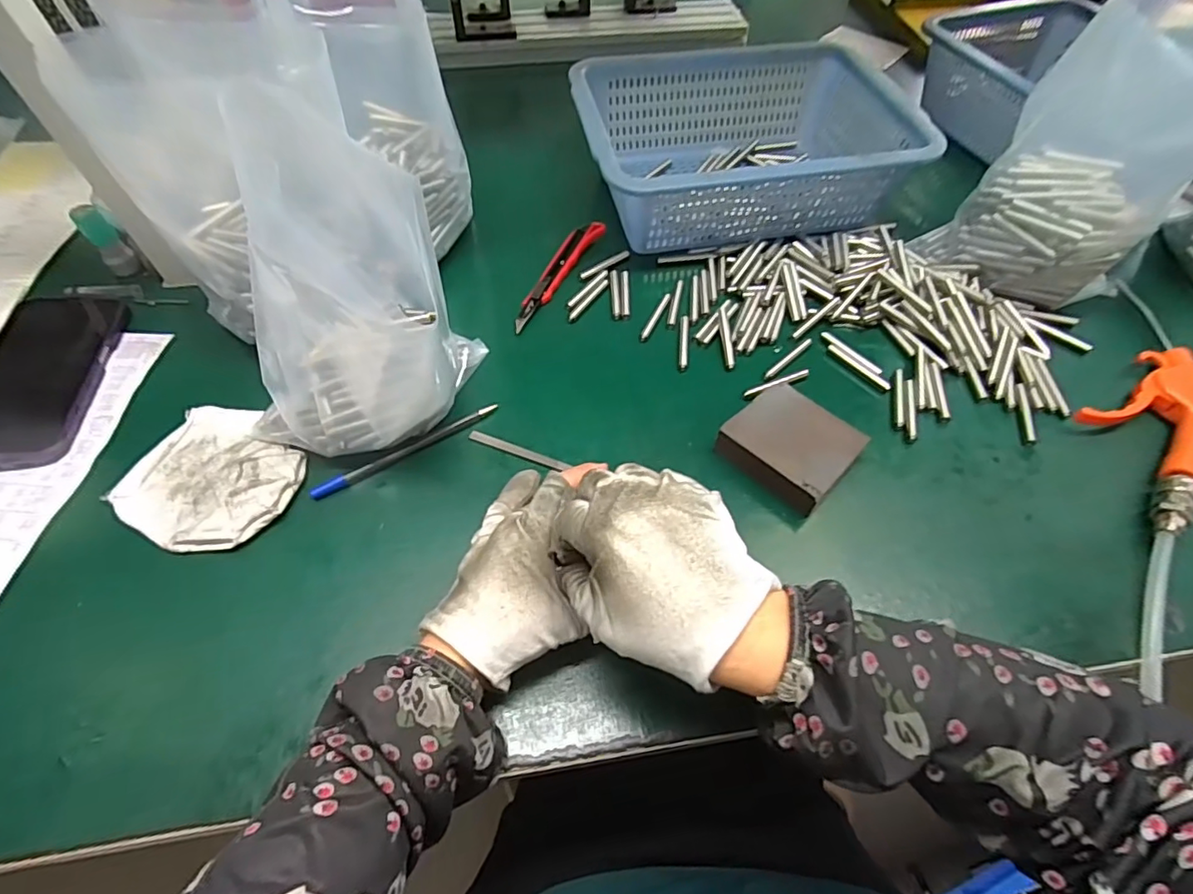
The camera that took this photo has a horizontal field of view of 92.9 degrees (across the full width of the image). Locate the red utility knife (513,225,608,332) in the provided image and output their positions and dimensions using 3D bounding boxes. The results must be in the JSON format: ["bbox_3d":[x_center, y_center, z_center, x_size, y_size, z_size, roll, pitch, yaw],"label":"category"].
[{"bbox_3d":[-0.037,-0.161,0.517,0.026,0.009,0.148,24,60,16],"label":"red utility knife"}]

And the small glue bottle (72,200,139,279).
[{"bbox_3d":[-0.431,-0.182,0.502,0.019,0.059,0.027,37,64,22],"label":"small glue bottle"}]

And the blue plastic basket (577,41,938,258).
[{"bbox_3d":[0.133,-0.308,0.572,0.296,0.090,0.234,-9,56,-6],"label":"blue plastic basket"}]

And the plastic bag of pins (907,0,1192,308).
[{"bbox_3d":[0.406,-0.234,0.456,0.176,0.188,0.131,-28,60,-17],"label":"plastic bag of pins"}]

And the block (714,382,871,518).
[{"bbox_3d":[0.138,-0.002,0.402,0.068,0.028,0.079,-39,64,-23],"label":"block"}]

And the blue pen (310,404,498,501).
[{"bbox_3d":[-0.136,0.000,0.410,0.139,0.006,0.009,-29,61,-18],"label":"blue pen"}]

